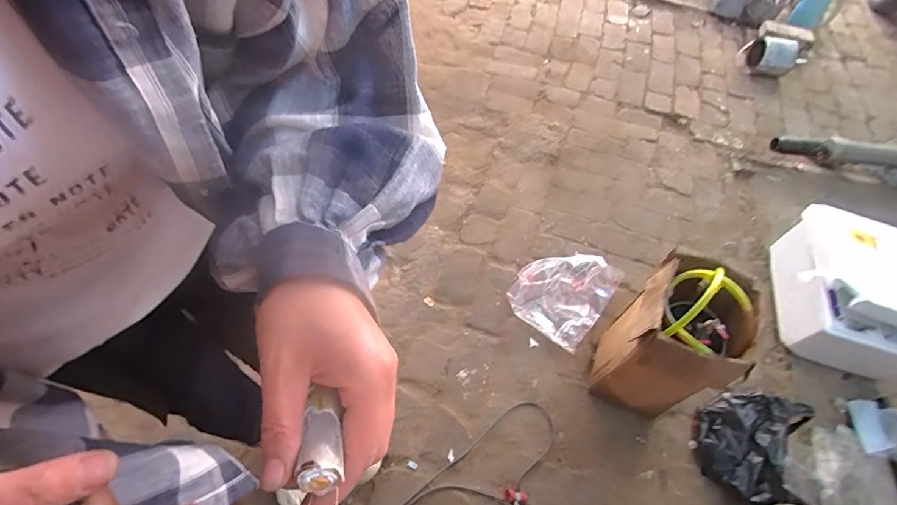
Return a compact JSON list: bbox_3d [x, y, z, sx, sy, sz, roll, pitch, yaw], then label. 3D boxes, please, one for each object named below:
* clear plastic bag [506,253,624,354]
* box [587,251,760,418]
[{"bbox_3d":[0.357,0.107,1.358,0.265,0.065,0.318,34,62,16],"label":"clear plastic bag"},{"bbox_3d":[0.523,0.226,1.089,0.207,0.425,0.279,19,58,8],"label":"box"}]

